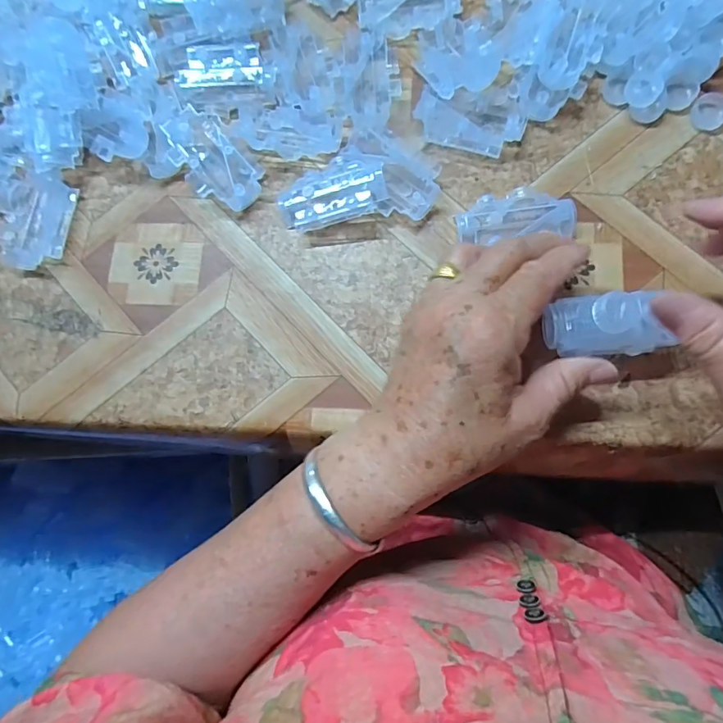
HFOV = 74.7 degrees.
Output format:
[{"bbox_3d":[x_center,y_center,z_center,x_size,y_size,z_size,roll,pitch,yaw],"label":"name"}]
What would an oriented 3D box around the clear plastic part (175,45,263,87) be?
[{"bbox_3d":[-0.095,-0.198,0.317,0.059,0.011,0.023,3,84,7],"label":"clear plastic part"}]

